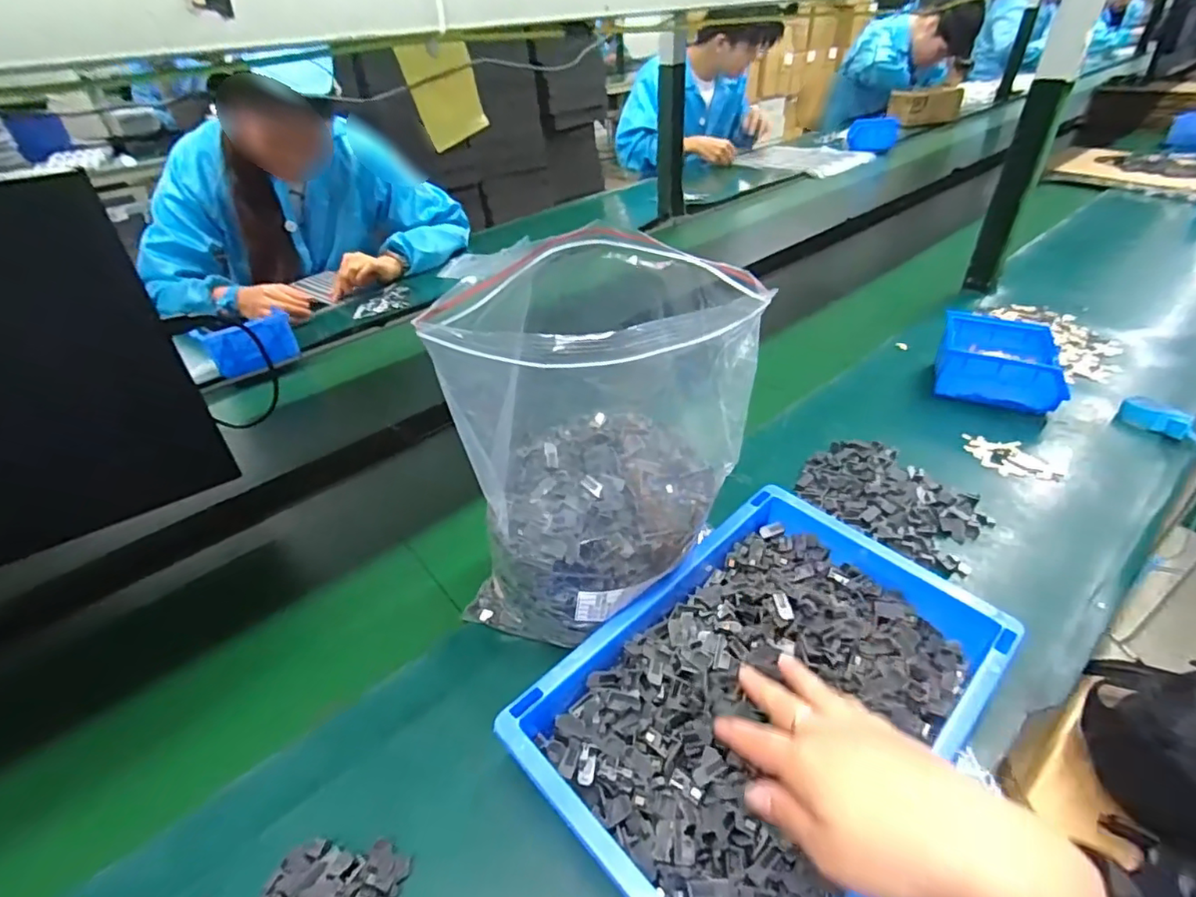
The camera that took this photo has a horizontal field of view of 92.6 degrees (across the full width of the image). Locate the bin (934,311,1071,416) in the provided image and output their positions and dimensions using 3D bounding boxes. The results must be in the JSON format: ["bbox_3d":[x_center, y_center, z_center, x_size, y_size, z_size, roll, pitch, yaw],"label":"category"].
[{"bbox_3d":[0.497,-0.108,0.713,0.135,0.075,0.117,14,41,21],"label":"bin"}]

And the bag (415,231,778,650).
[{"bbox_3d":[0.002,0.016,0.422,0.167,0.290,0.184,22,45,29],"label":"bag"}]

